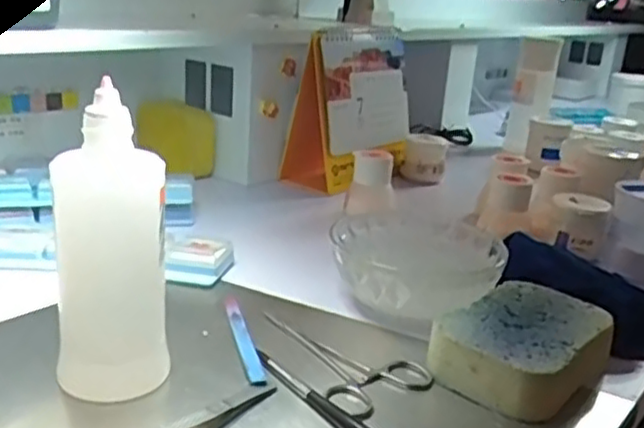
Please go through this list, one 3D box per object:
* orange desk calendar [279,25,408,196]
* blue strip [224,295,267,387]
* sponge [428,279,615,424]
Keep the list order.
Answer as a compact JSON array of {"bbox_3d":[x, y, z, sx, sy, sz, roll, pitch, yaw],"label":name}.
[{"bbox_3d":[0.039,-0.121,0.778,0.089,0.154,0.160,15,21,28],"label":"orange desk calendar"},{"bbox_3d":[-0.050,0.077,0.431,0.010,0.004,0.112,-1,19,-17],"label":"blue strip"},{"bbox_3d":[0.123,0.080,0.418,0.075,0.034,0.112,21,24,39],"label":"sponge"}]

